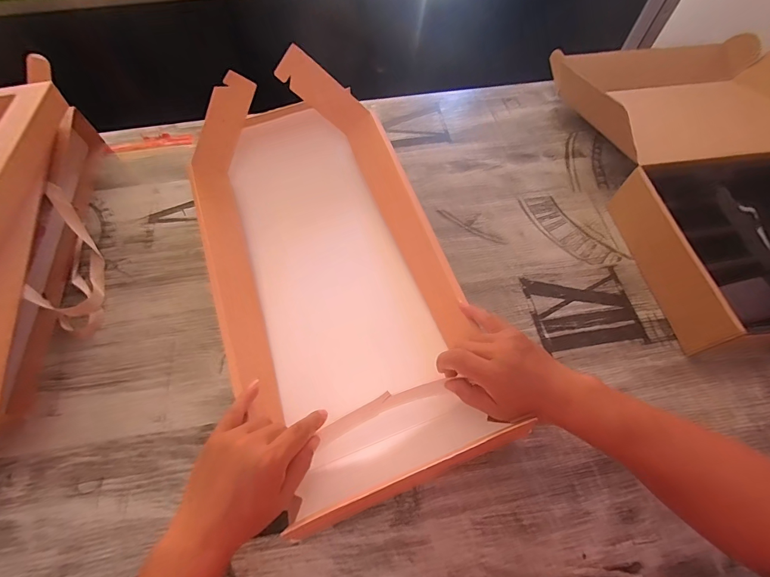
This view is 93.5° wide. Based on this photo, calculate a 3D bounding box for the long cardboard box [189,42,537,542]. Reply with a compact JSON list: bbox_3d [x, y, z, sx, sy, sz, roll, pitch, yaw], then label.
[{"bbox_3d":[-0.077,-0.042,0.496,0.296,0.147,0.587,-23,66,-9],"label":"long cardboard box"}]

